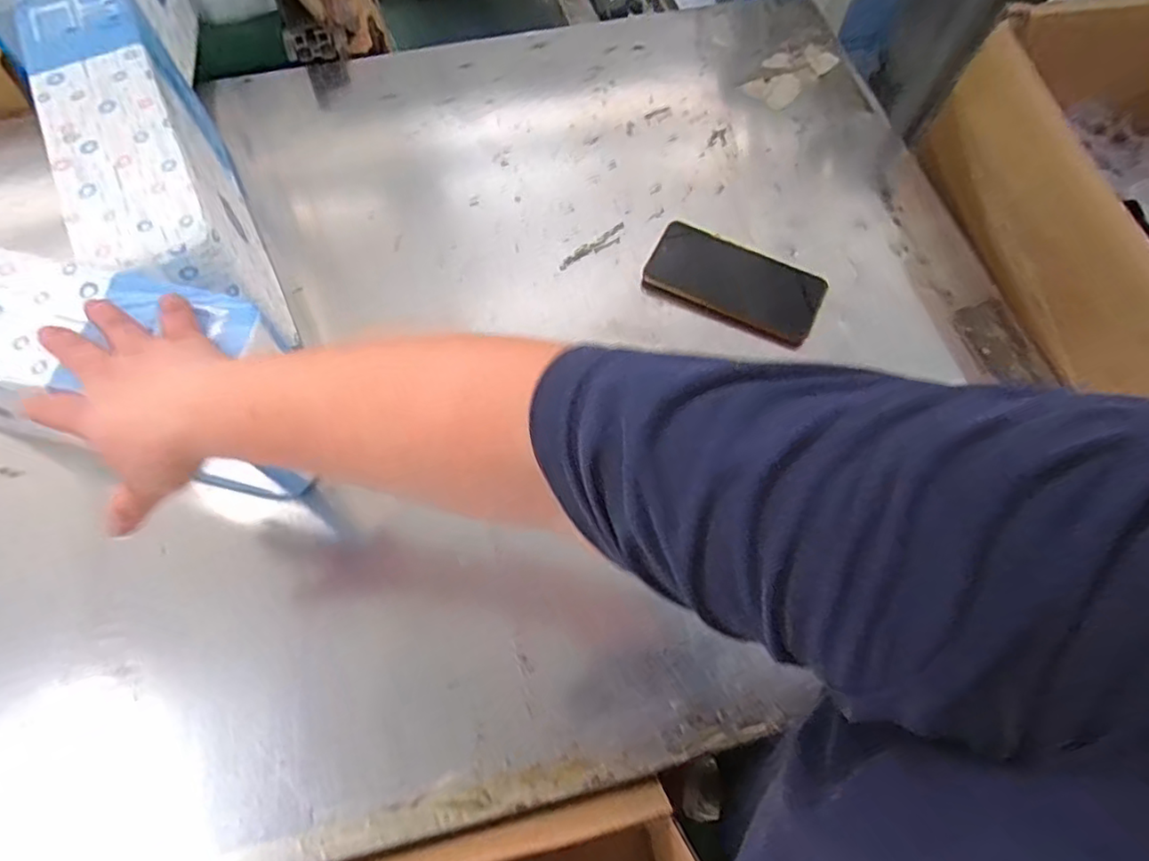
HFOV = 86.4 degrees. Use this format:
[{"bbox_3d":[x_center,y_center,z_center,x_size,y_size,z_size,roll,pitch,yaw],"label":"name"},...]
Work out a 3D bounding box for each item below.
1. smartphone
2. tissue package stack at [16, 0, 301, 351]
[{"bbox_3d":[0.144,-0.137,0.557,0.157,0.014,0.071,28,69,12],"label":"smartphone"},{"bbox_3d":[-0.342,-0.206,0.510,0.083,0.143,0.294,-25,68,-11],"label":"tissue package stack"}]

